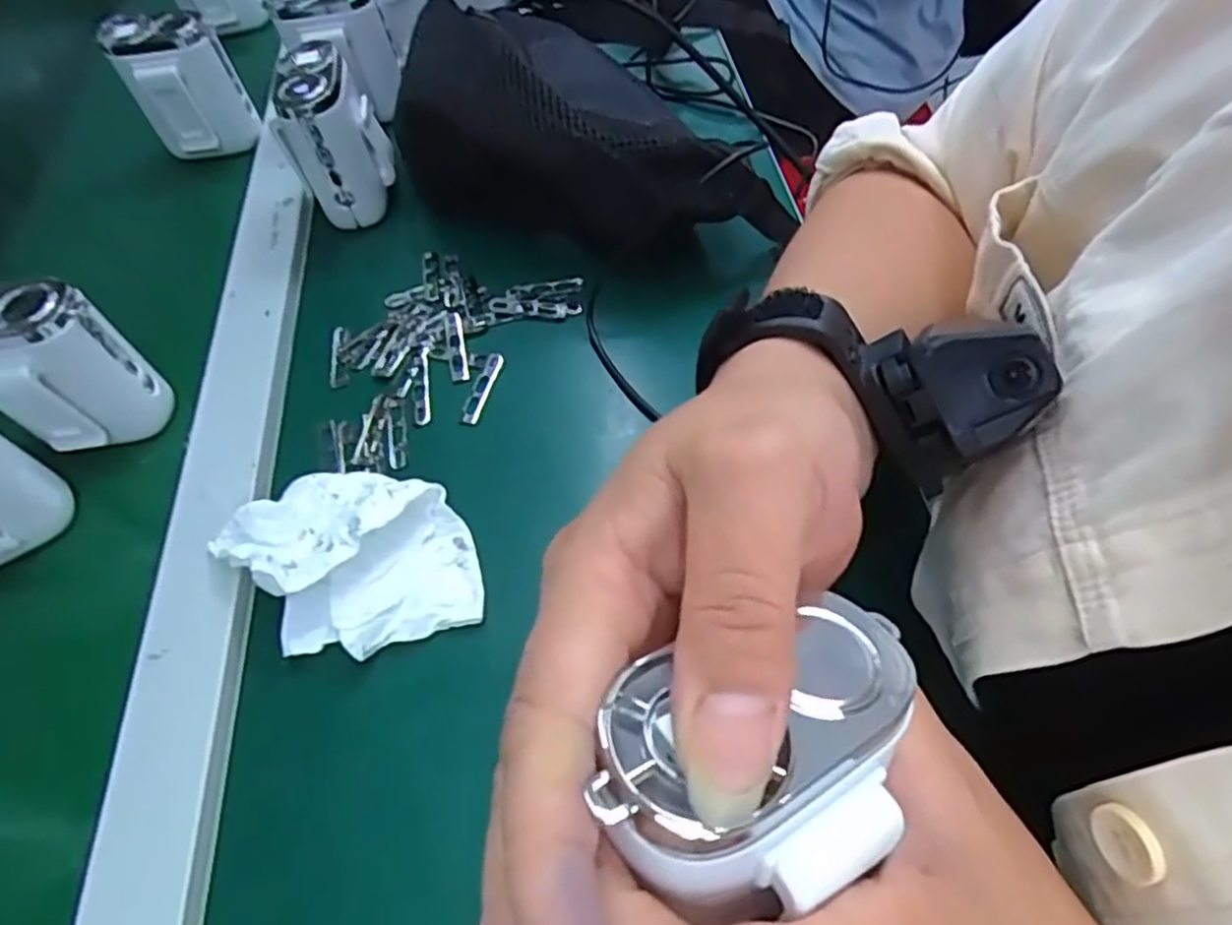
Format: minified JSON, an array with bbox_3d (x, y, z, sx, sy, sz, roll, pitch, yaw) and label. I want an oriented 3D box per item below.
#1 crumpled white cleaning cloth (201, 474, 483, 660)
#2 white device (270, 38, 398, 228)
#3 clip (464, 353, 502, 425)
[{"bbox_3d":[-0.112,0.037,0.312,0.084,0.025,0.106,-38,60,-18],"label":"crumpled white cleaning cloth"},{"bbox_3d":[-0.167,-0.193,0.438,0.052,0.083,0.060,-21,56,-8],"label":"white device"},{"bbox_3d":[-0.068,-0.038,0.374,0.010,0.006,0.042,12,58,13],"label":"clip"}]

